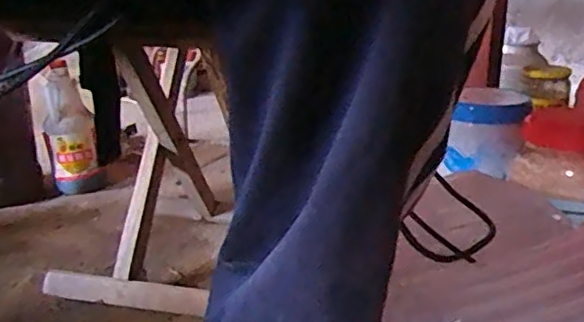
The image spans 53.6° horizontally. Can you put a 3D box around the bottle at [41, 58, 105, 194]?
[{"bbox_3d":[-0.385,-0.054,1.017,0.084,0.216,0.080,-5,20,-10],"label":"bottle"}]

